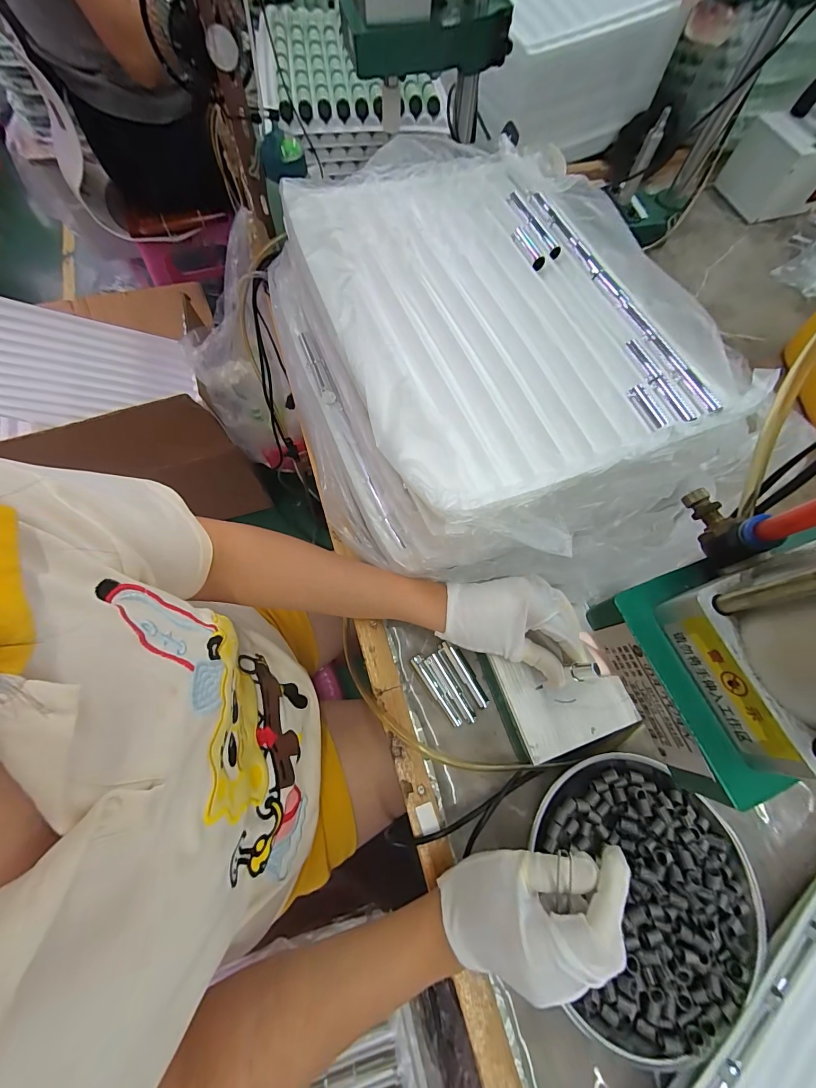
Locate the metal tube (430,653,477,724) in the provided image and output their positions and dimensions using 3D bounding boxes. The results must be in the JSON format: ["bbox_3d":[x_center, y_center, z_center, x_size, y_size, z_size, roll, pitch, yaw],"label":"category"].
[{"bbox_3d":[0.047,0.152,0.399,0.012,0.013,0.078,-31,73,-13],"label":"metal tube"}]

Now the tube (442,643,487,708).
[{"bbox_3d":[0.062,0.140,0.407,0.016,0.010,0.076,-29,73,-12],"label":"tube"}]

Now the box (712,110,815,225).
[{"bbox_3d":[0.688,-0.690,0.691,0.152,0.109,0.129,-12,70,-7],"label":"box"}]

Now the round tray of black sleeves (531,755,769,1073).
[{"bbox_3d":[0.203,0.307,0.330,0.190,0.028,0.202,1,69,-2],"label":"round tray of black sleeves"}]

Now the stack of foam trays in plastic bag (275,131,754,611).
[{"bbox_3d":[0.075,-0.211,0.405,0.391,0.140,0.474,-14,70,-7],"label":"stack of foam trays in plastic bag"}]

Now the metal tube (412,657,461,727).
[{"bbox_3d":[0.030,0.154,0.398,0.013,0.014,0.080,-32,74,-13],"label":"metal tube"}]

